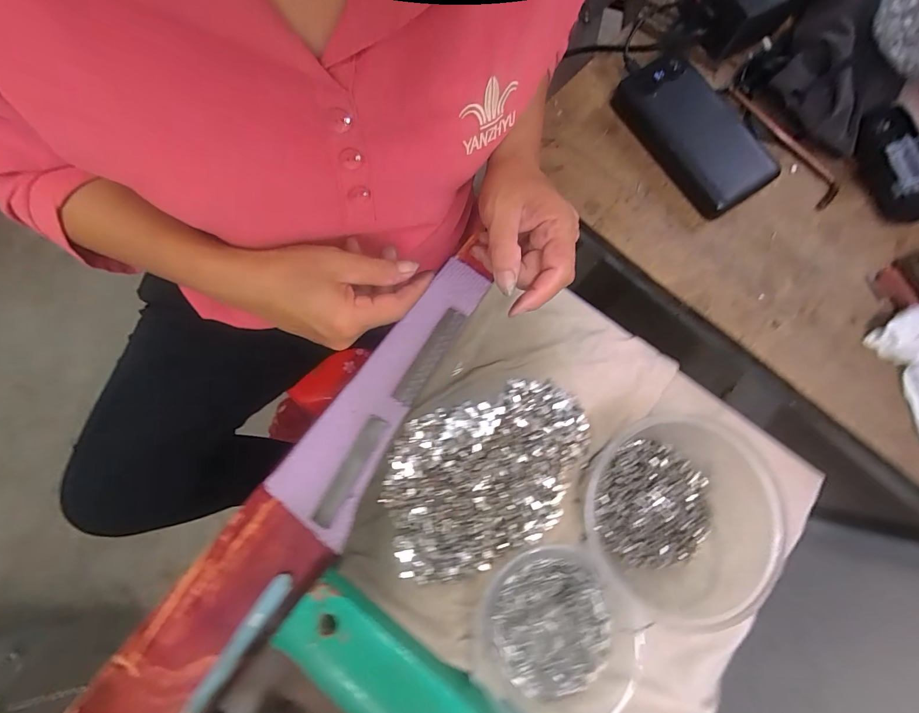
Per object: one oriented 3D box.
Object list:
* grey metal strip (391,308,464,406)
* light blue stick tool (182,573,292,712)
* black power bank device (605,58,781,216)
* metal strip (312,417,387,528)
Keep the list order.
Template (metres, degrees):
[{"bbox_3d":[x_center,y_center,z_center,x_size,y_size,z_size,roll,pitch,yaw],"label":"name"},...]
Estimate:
[{"bbox_3d":[-0.028,0.000,0.366,0.023,0.005,0.097,27,79,26],"label":"grey metal strip"},{"bbox_3d":[-0.194,0.255,0.311,0.019,0.021,0.179,33,80,5],"label":"light blue stick tool"},{"bbox_3d":[0.214,-0.207,0.377,0.067,0.033,0.157,-32,81,-7],"label":"black power bank device"},{"bbox_3d":[-0.094,0.099,0.350,0.018,0.007,0.098,27,79,4],"label":"metal strip"}]

